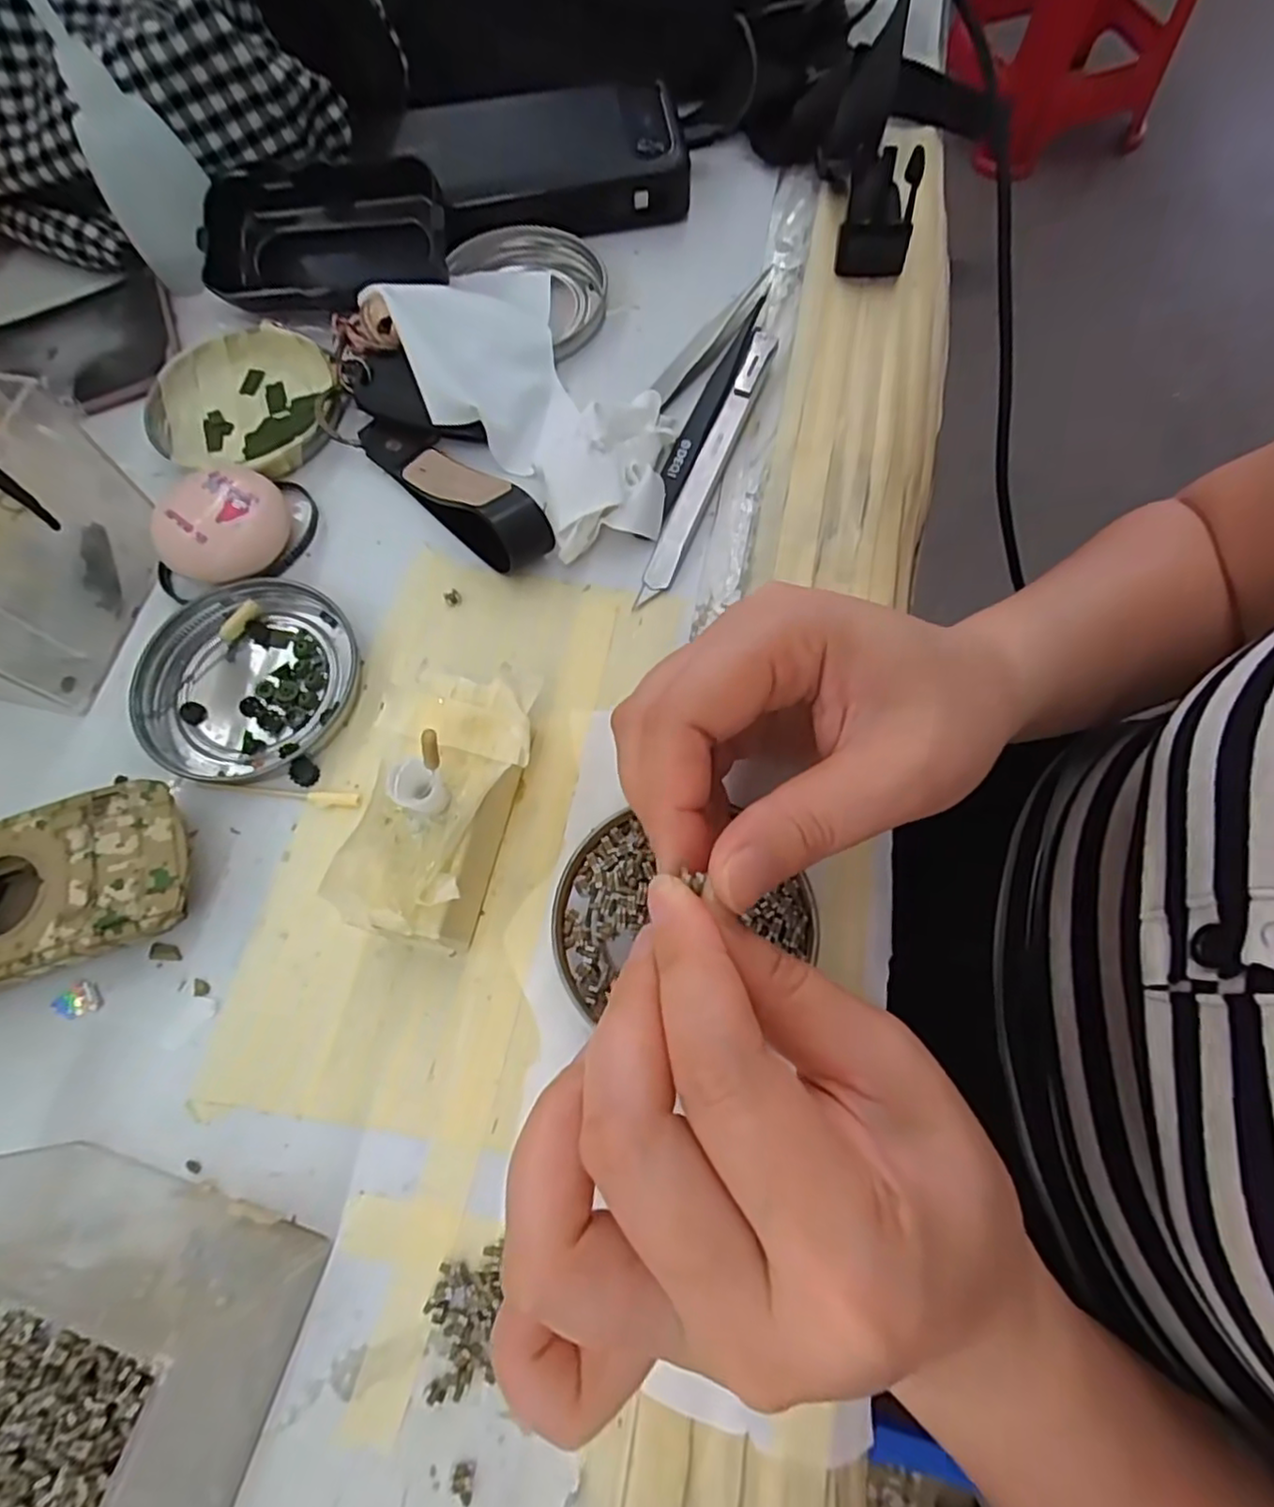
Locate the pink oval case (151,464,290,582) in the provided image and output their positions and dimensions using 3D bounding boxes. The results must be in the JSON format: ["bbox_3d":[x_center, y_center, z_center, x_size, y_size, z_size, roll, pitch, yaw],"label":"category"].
[{"bbox_3d":[-0.159,-0.087,0.260,0.042,0.023,0.047,39,77,15],"label":"pink oval case"}]

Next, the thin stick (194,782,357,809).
[{"bbox_3d":[-0.123,0.014,0.232,0.054,0.006,0.006,4,71,4],"label":"thin stick"}]

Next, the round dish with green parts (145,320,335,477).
[{"bbox_3d":[-0.168,-0.153,0.292,0.080,0.013,0.070,12,71,7],"label":"round dish with green parts"}]

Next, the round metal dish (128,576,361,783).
[{"bbox_3d":[-0.142,-0.028,0.247,0.073,0.010,0.077,-1,70,3],"label":"round metal dish"}]

